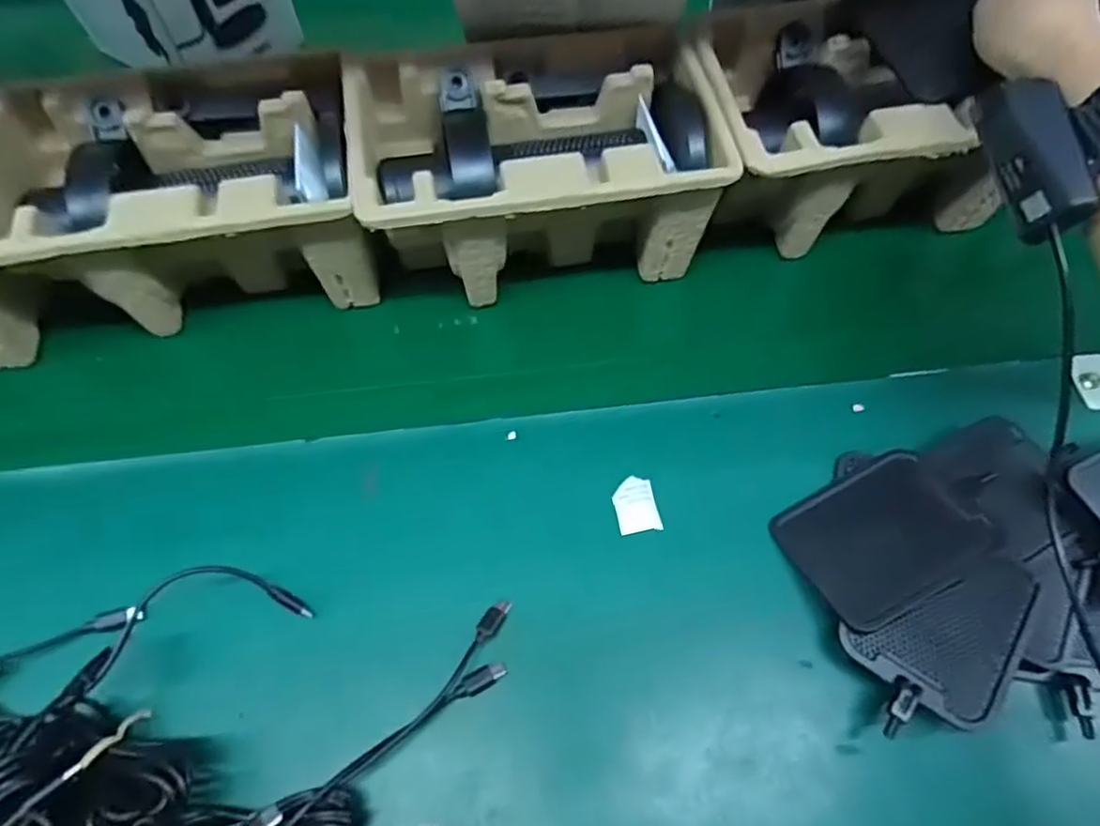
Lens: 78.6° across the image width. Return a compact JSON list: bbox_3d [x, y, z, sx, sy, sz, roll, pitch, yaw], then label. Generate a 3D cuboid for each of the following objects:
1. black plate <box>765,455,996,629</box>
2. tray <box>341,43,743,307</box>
[{"bbox_3d":[0.184,0.068,0.376,0.093,0.009,0.079,-30,53,-5],"label":"black plate"},{"bbox_3d":[-0.006,-0.160,0.449,0.228,0.102,0.140,-9,64,-2],"label":"tray"}]

